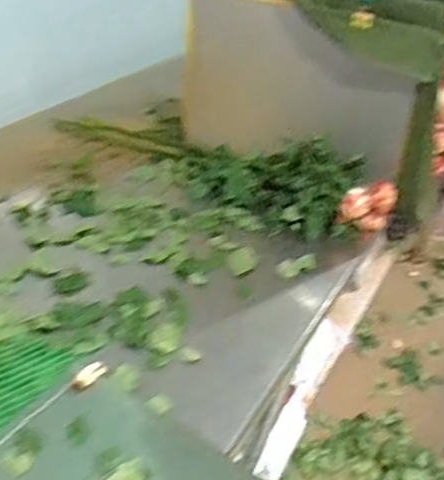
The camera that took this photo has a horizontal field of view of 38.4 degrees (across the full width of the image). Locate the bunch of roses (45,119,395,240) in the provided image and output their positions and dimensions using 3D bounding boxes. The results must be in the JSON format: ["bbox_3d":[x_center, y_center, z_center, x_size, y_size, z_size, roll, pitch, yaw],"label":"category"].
[{"bbox_3d":[0.006,-0.150,1.346,0.692,0.150,0.162,18,34,20],"label":"bunch of roses"}]

